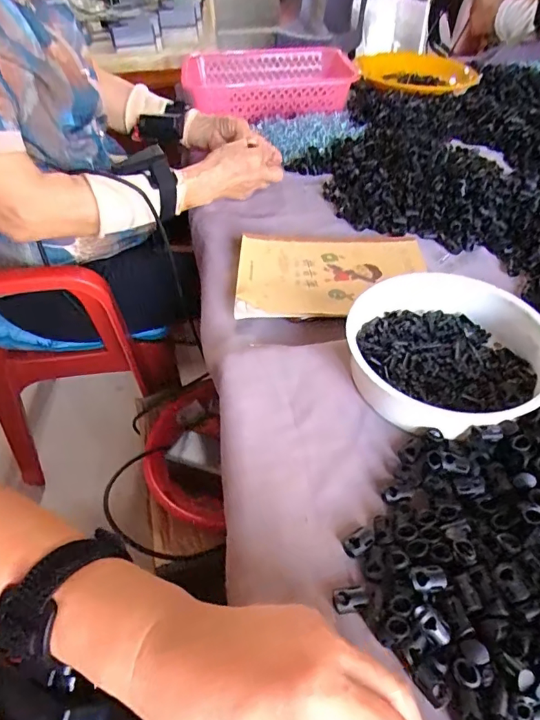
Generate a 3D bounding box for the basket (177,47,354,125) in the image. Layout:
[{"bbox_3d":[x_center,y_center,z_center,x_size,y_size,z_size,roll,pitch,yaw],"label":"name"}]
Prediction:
[{"bbox_3d":[-0.003,-0.493,0.831,0.290,0.058,0.187,-3,47,-1],"label":"basket"}]

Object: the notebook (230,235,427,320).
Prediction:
[{"bbox_3d":[0.068,-0.098,0.513,0.200,0.020,0.149,0,47,3],"label":"notebook"}]

